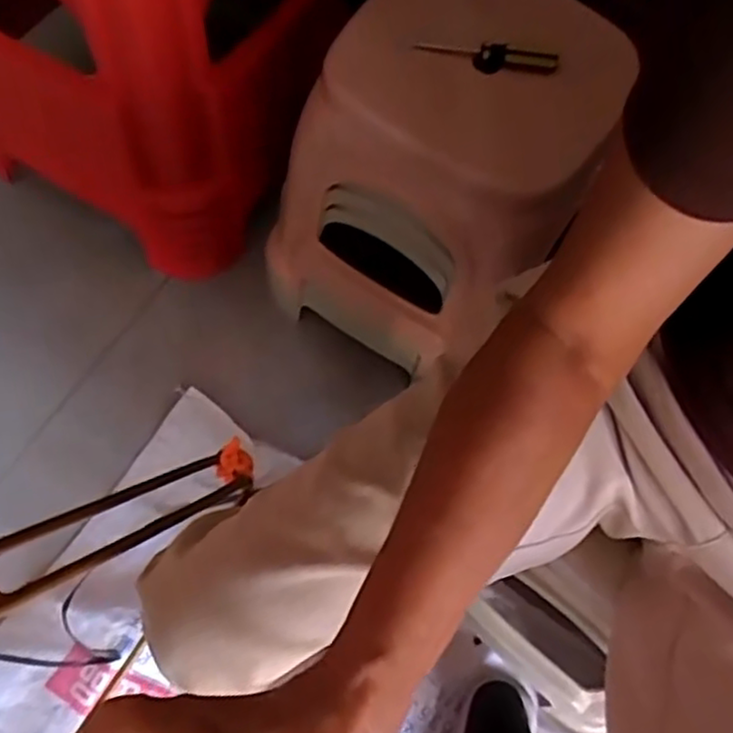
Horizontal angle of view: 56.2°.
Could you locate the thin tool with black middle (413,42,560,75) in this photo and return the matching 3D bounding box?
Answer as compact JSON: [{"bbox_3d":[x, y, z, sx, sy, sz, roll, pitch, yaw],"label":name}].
[{"bbox_3d":[0.112,-0.287,0.639,0.130,0.014,0.025,9,71,5],"label":"thin tool with black middle"}]

